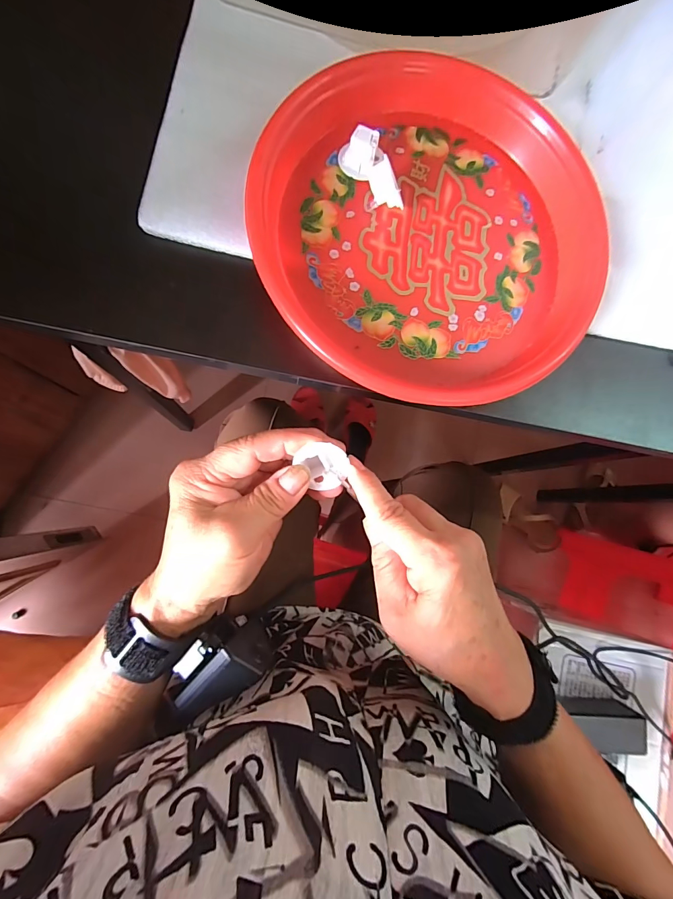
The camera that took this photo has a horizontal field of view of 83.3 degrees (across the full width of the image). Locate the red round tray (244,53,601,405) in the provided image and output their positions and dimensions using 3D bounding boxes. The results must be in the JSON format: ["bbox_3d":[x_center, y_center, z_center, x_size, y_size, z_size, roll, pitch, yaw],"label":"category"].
[{"bbox_3d":[0.061,-0.152,0.257,0.228,0.033,0.231,1,82,-8],"label":"red round tray"}]

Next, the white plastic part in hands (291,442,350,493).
[{"bbox_3d":[-0.009,0.011,0.226,0.029,0.007,0.031,-7,114,-9],"label":"white plastic part in hands"}]

